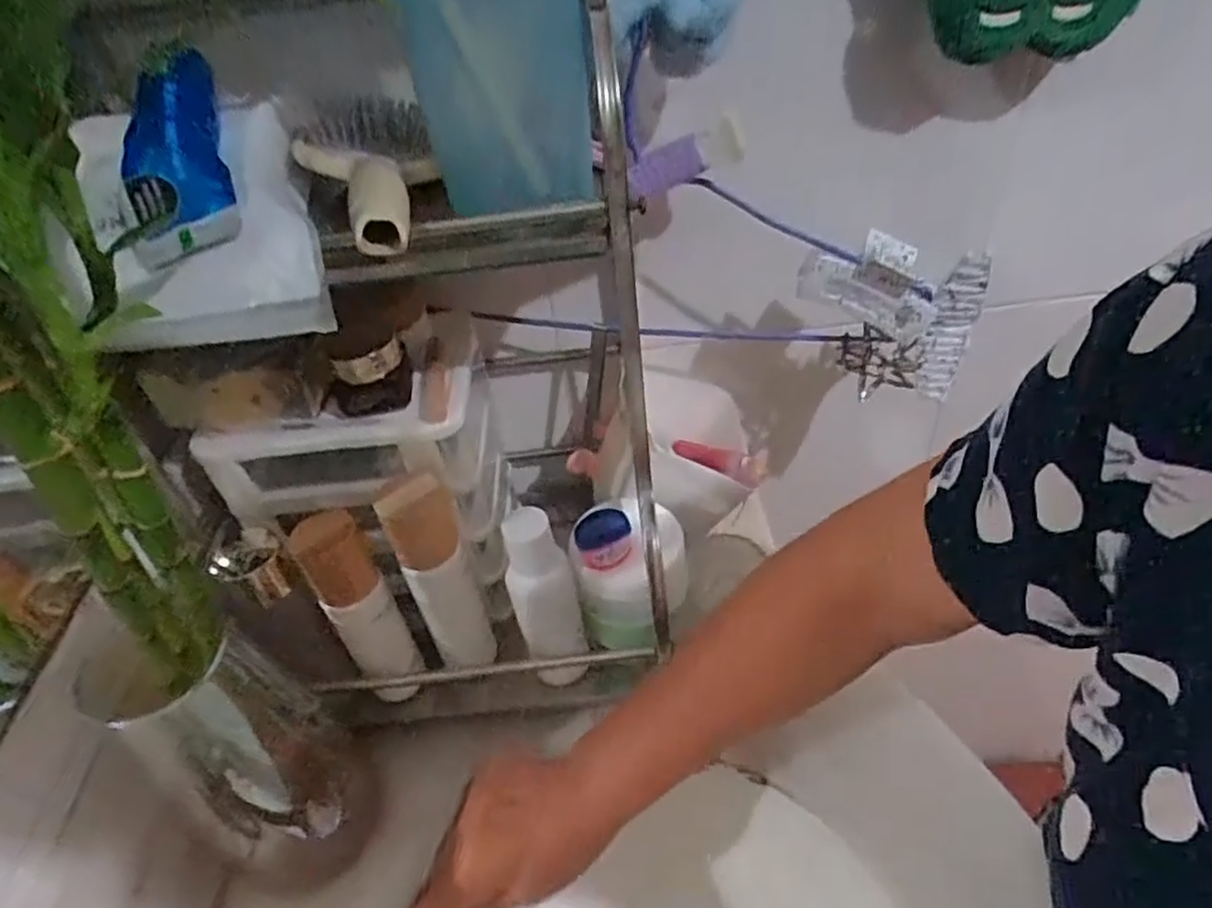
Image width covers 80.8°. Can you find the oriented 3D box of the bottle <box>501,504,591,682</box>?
[{"bbox_3d":[-0.039,0.101,0.473,0.042,0.149,0.043,-17,43,-10],"label":"bottle"}]

